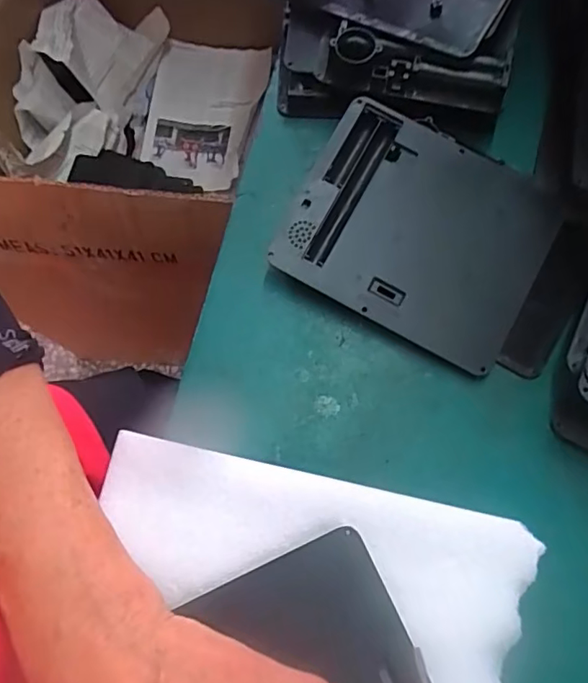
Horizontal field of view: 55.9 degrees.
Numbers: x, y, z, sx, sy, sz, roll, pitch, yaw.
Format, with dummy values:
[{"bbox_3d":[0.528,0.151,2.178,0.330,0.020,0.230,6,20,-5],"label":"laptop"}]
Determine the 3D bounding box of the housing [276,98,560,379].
[{"bbox_3d":[0.069,-0.060,0.308,0.133,0.021,0.115,25,77,6],"label":"housing"}]

